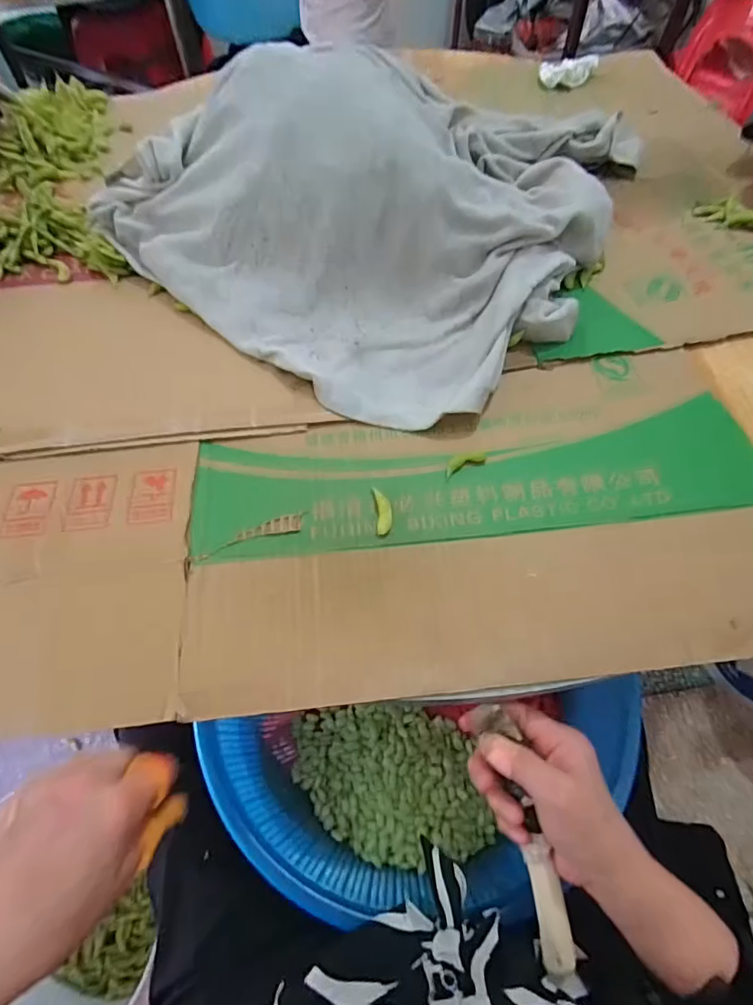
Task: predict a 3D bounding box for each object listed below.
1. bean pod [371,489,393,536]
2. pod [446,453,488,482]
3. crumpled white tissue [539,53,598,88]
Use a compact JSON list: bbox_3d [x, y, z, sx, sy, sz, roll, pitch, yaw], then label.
[{"bbox_3d":[0.006,0.007,0.416,0.014,0.005,0.044,-4,59,-2],"label":"bean pod"},{"bbox_3d":[0.078,-0.035,0.442,0.044,0.004,0.016,-24,61,-13],"label":"pod"},{"bbox_3d":[0.327,-0.717,0.830,0.107,0.023,0.051,-23,61,-13],"label":"crumpled white tissue"}]

